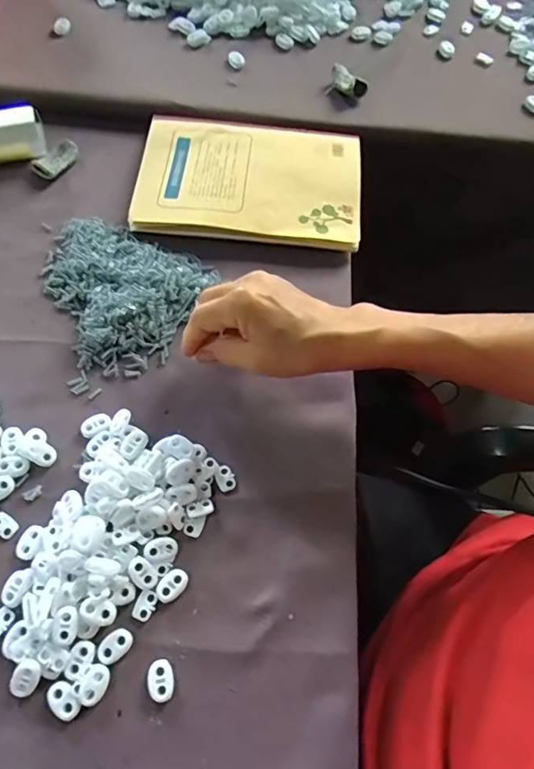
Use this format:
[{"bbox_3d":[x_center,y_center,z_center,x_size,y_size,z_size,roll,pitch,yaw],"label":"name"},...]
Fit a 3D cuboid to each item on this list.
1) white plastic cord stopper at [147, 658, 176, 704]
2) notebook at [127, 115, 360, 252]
[{"bbox_3d":[-0.065,0.183,0.311,0.015,0.005,0.023,-13,67,-8],"label":"white plastic cord stopper"},{"bbox_3d":[-0.016,-0.199,0.475,0.205,0.011,0.147,5,65,0],"label":"notebook"}]

